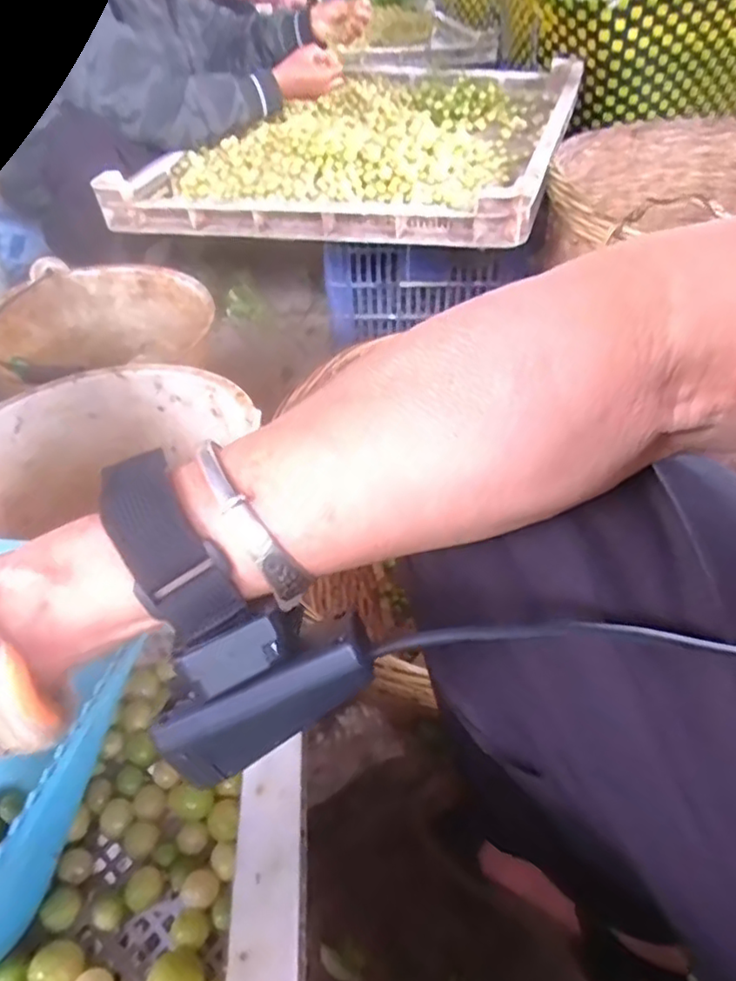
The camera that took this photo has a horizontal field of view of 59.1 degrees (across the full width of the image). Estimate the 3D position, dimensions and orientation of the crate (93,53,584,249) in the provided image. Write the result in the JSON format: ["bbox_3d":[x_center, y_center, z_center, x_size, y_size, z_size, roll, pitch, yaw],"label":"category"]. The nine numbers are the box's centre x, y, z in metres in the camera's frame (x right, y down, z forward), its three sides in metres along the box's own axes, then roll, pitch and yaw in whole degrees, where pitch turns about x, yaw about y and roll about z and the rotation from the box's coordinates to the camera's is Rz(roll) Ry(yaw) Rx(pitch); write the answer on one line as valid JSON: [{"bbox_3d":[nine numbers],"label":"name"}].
[{"bbox_3d":[0.021,-0.598,1.062,0.570,0.069,0.778,11,46,15],"label":"crate"}]

